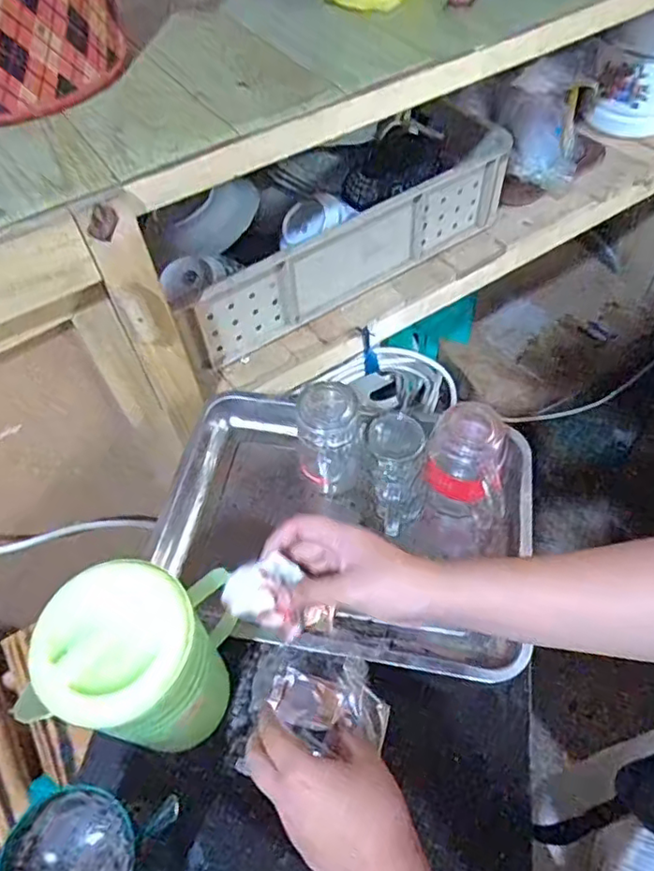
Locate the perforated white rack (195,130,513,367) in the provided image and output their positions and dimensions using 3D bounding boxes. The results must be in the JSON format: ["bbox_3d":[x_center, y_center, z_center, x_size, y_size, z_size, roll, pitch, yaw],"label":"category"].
[{"bbox_3d":[0.060,-0.268,0.861,0.542,0.127,0.049,-33,61,-18],"label":"perforated white rack"}]

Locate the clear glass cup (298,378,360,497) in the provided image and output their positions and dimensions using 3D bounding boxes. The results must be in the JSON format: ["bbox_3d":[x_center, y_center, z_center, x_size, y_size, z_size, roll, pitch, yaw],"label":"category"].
[{"bbox_3d":[0.002,0.006,0.654,0.060,0.122,0.070,-7,57,-3],"label":"clear glass cup"}]

